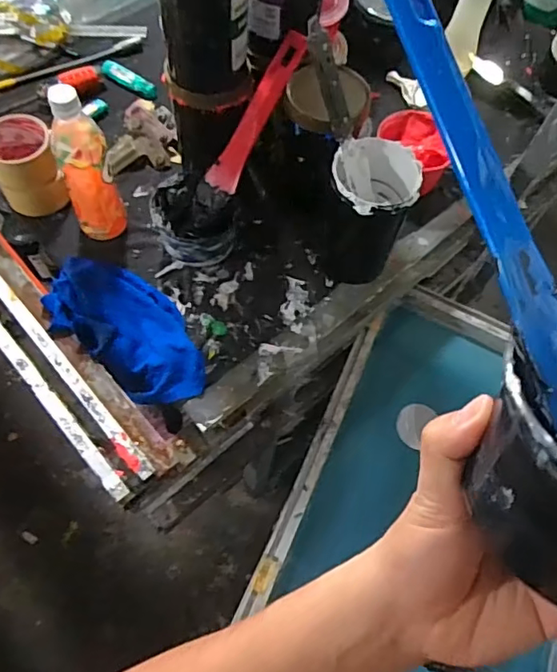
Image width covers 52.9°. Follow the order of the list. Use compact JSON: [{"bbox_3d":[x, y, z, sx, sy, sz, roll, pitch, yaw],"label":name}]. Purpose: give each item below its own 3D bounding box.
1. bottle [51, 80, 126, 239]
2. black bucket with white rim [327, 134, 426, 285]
[{"bbox_3d":[-0.235,-0.201,0.694,0.060,0.218,0.061,2,63,-3],"label":"bottle"},{"bbox_3d":[0.106,-0.147,0.707,0.099,0.163,0.099,11,63,2],"label":"black bucket with white rim"}]

